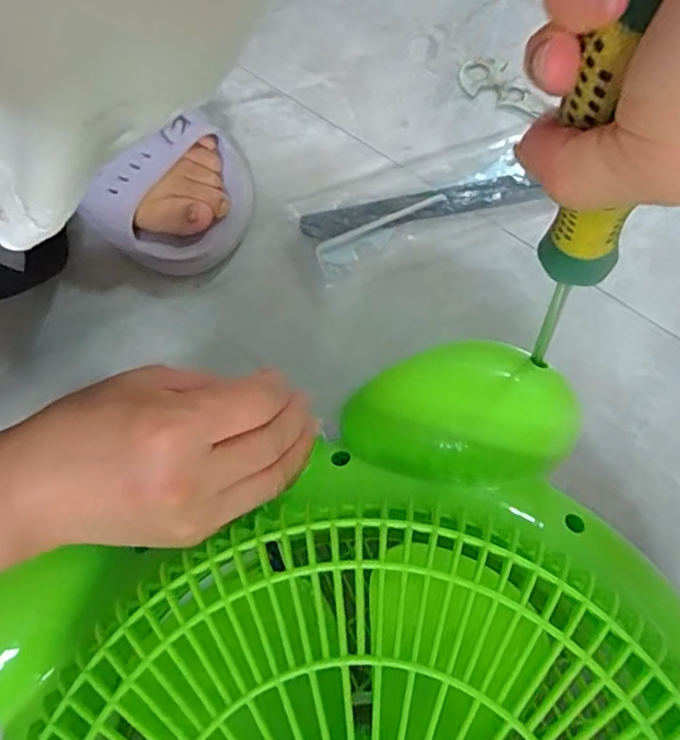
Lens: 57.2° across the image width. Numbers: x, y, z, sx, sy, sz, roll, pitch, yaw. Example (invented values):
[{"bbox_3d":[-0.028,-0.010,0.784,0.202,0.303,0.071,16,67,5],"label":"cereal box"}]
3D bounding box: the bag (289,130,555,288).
[{"bbox_3d":[0.055,-0.118,0.436,0.169,0.016,0.068,-19,72,-4],"label":"bag"}]

